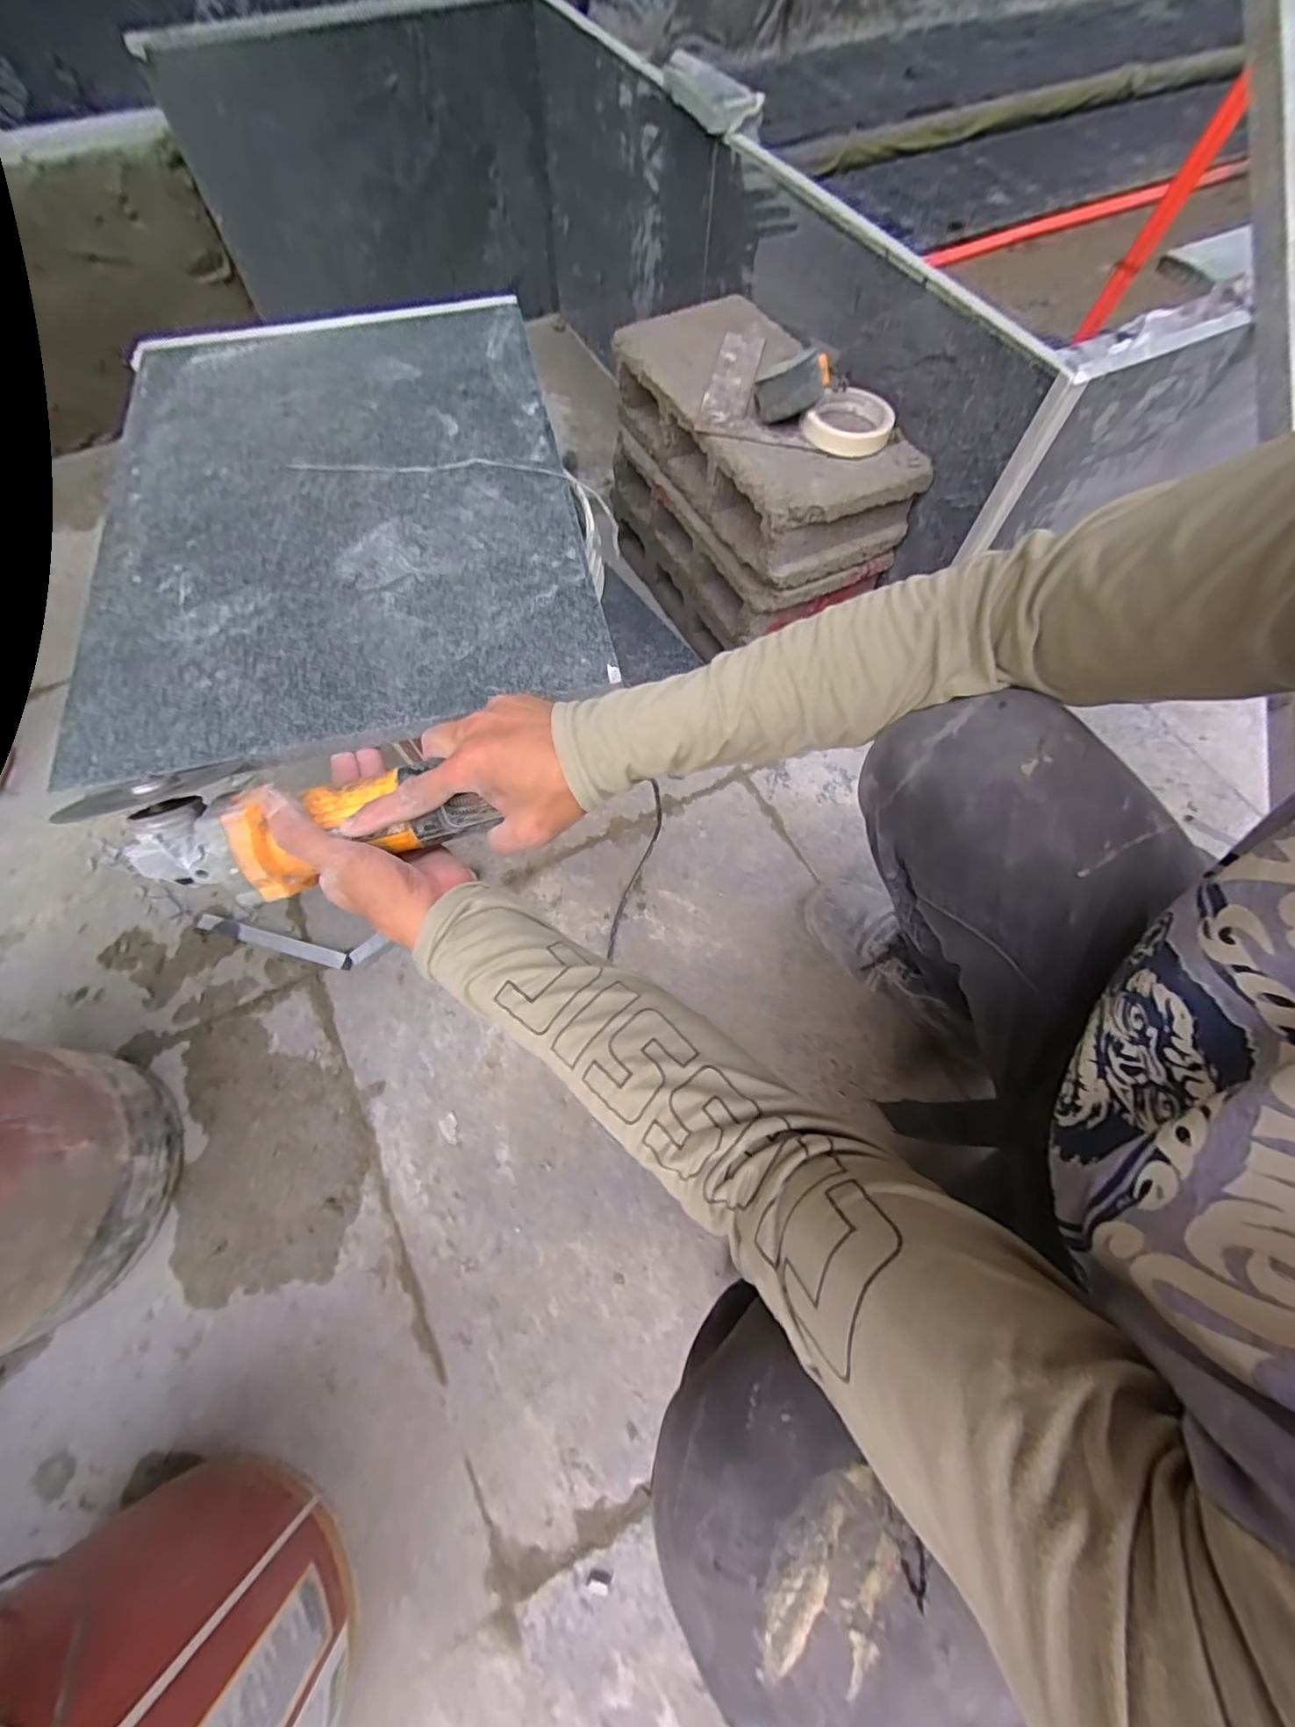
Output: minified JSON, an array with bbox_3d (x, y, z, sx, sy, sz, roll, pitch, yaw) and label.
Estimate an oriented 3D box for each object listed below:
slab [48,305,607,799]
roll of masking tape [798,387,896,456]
[{"bbox_3d":[-0.278,-0.343,0.511,0.388,0.010,0.563,-13,66,-6],"label":"slab"},{"bbox_3d":[0.219,-0.477,0.607,0.090,0.020,0.093,0,67,0],"label":"roll of masking tape"}]

